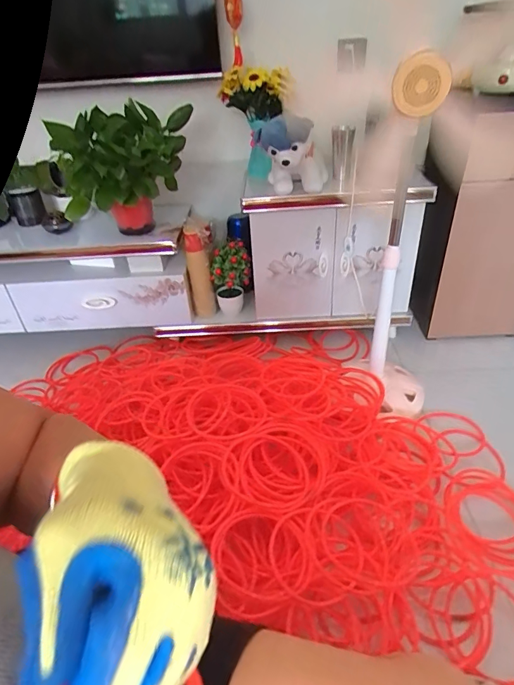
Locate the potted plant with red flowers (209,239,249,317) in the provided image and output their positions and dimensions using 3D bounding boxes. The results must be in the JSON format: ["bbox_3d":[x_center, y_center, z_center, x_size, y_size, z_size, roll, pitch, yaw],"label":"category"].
[{"bbox_3d":[-0.084,-0.201,1.367,0.126,0.238,0.098,-5,36,-2],"label":"potted plant with red flowers"}]

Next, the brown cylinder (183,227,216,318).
[{"bbox_3d":[-0.185,-0.213,1.367,0.074,0.314,0.059,-8,36,-6],"label":"brown cylinder"}]

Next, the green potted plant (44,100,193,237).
[{"bbox_3d":[-0.347,-0.469,1.184,0.294,0.304,0.295,4,36,11],"label":"green potted plant"}]

